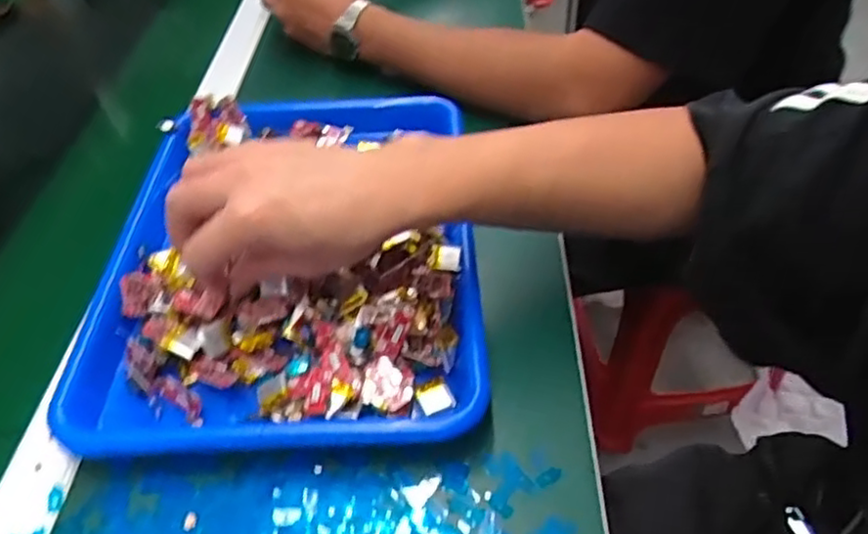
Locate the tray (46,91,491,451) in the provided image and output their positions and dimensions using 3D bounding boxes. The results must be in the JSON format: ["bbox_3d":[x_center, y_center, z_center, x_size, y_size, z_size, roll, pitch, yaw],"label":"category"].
[{"bbox_3d":[-0.100,-0.016,0.480,0.246,0.050,0.323,-2,46,0],"label":"tray"}]

